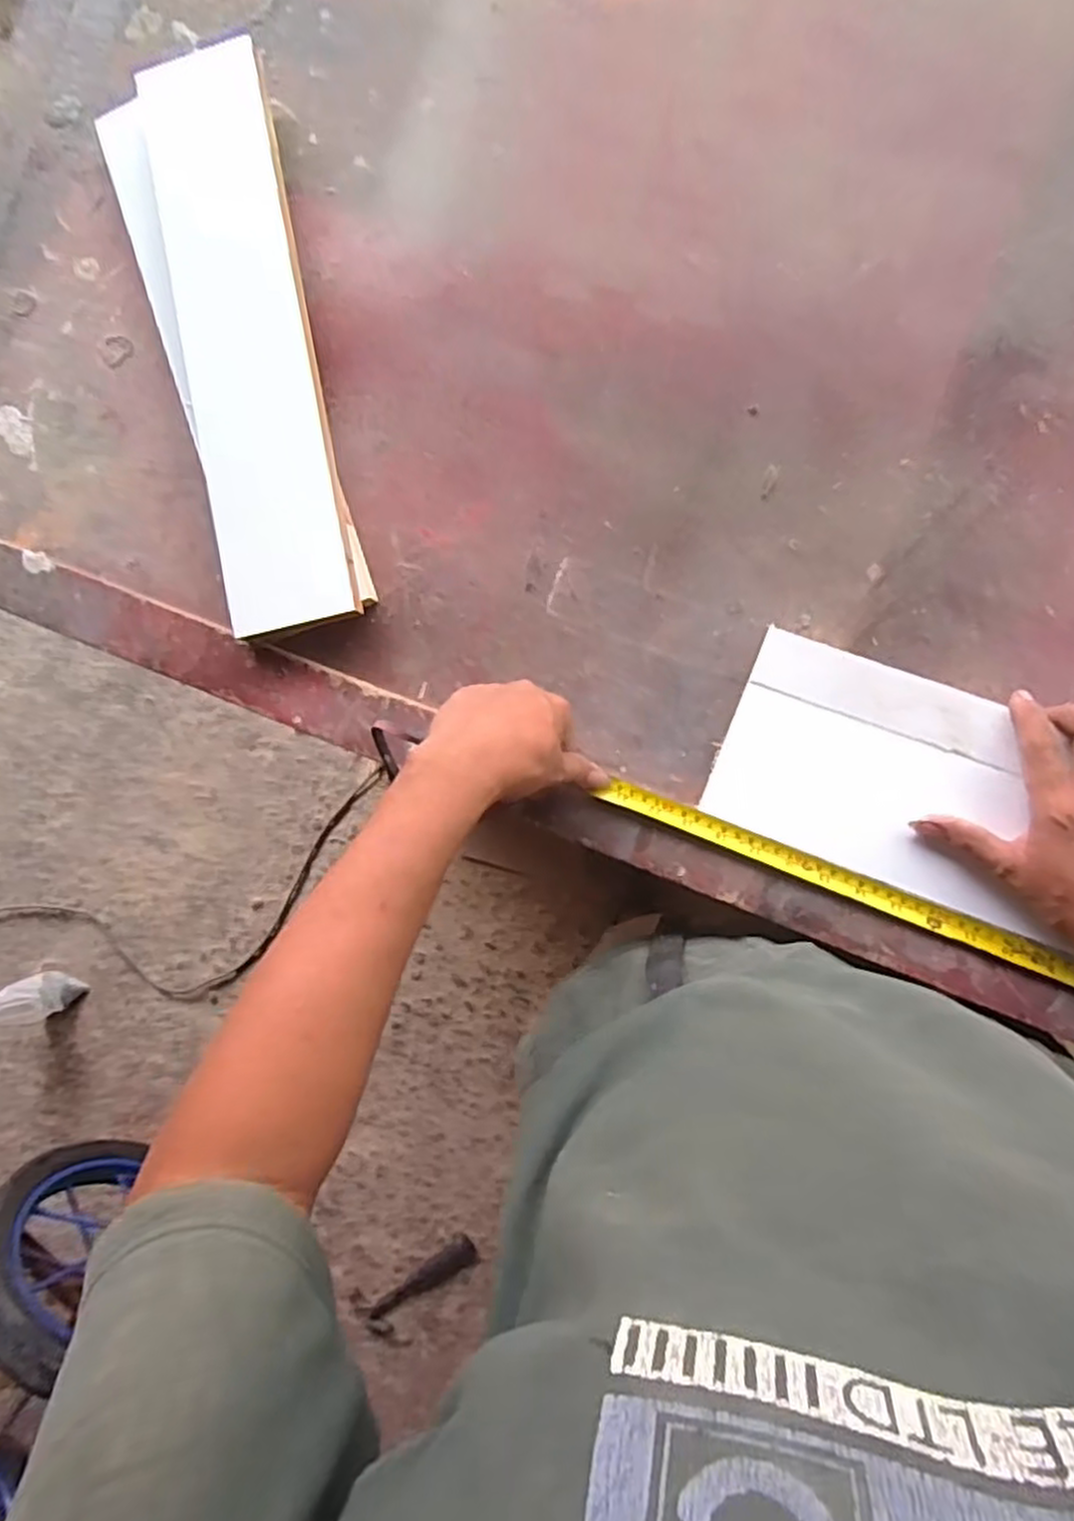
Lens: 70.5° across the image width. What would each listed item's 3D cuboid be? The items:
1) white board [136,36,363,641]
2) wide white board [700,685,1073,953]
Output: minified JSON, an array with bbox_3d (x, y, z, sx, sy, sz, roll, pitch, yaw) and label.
[{"bbox_3d":[-0.225,-0.325,0.585,0.100,0.016,0.447,-11,89,6],"label":"white board"},{"bbox_3d":[0.367,0.077,0.511,0.492,0.023,0.102,20,91,8],"label":"wide white board"}]

